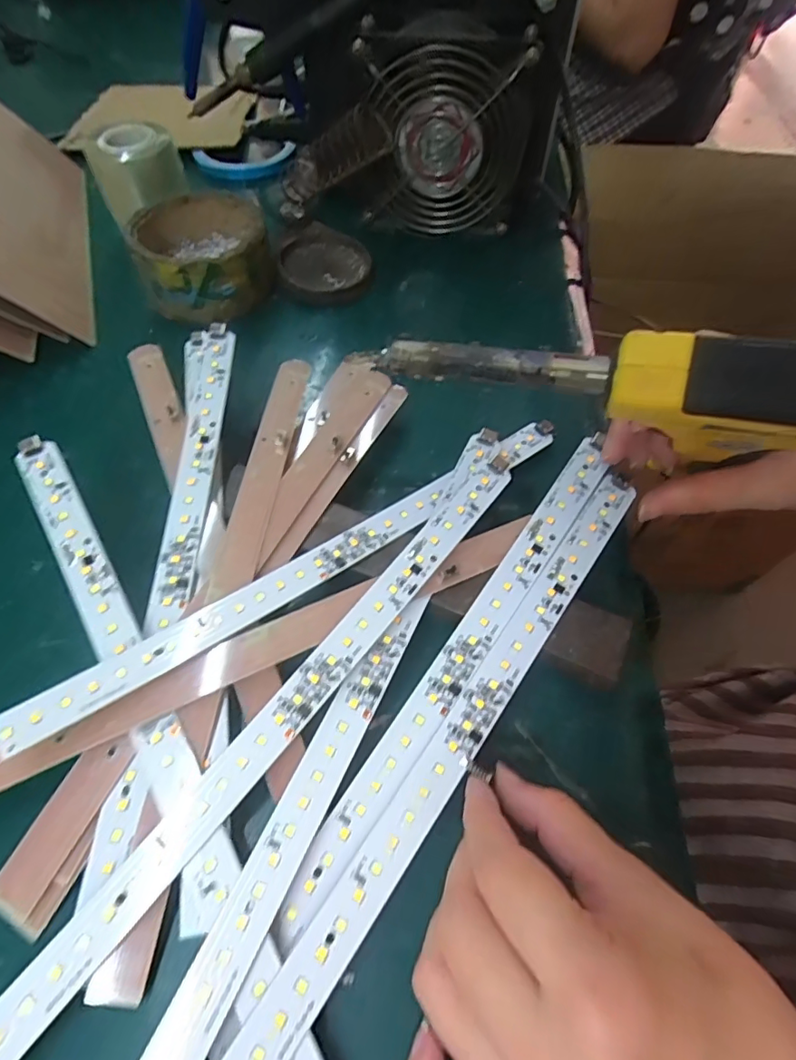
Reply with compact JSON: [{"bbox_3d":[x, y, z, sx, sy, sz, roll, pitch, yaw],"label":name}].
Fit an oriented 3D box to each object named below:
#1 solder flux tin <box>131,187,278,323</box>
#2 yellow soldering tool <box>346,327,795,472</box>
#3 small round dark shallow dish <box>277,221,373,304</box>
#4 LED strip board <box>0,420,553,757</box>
[{"bbox_3d":[-0.134,-0.188,0.363,0.086,0.046,0.084,1,59,-1],"label":"solder flux tin"},{"bbox_3d":[0.071,-0.054,0.194,0.173,0.030,0.028,11,59,18],"label":"yellow soldering tool"},{"bbox_3d":[-0.052,-0.193,0.384,0.064,0.020,0.068,1,59,-1],"label":"small round dark shallow dish"},{"bbox_3d":[-0.028,0.011,0.245,0.280,0.009,0.021,-30,67,-25],"label":"LED strip board"}]

